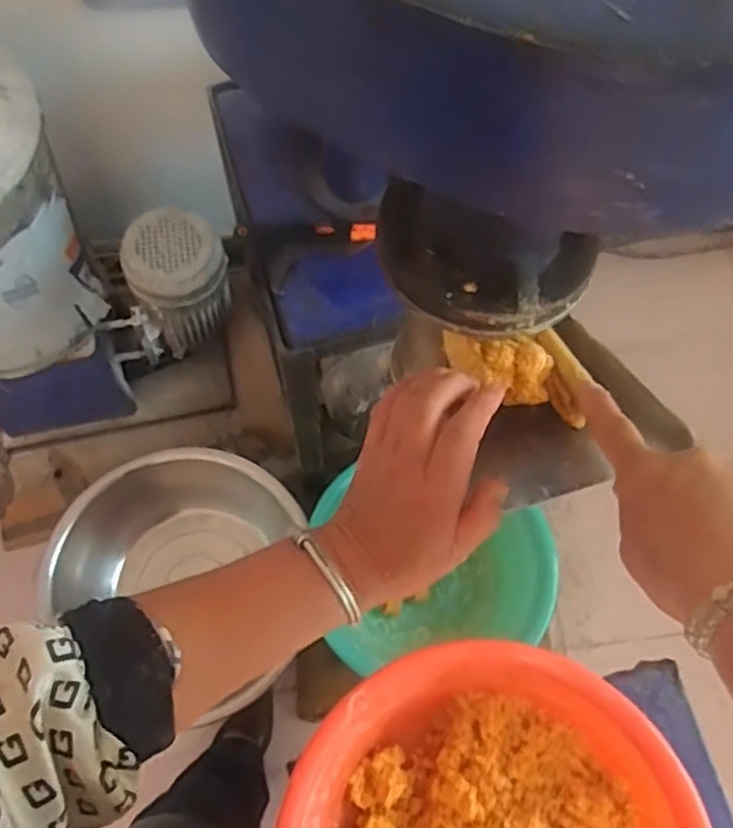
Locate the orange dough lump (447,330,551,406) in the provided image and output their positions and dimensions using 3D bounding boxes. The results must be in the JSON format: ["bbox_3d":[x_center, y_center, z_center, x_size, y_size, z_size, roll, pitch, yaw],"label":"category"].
[{"bbox_3d":[0.084,-0.033,0.452,0.072,0.027,0.034,22,69,5],"label":"orange dough lump"}]

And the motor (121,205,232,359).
[{"bbox_3d":[-0.338,-0.235,1.328,0.167,0.265,0.173,1,68,-2],"label":"motor"}]

